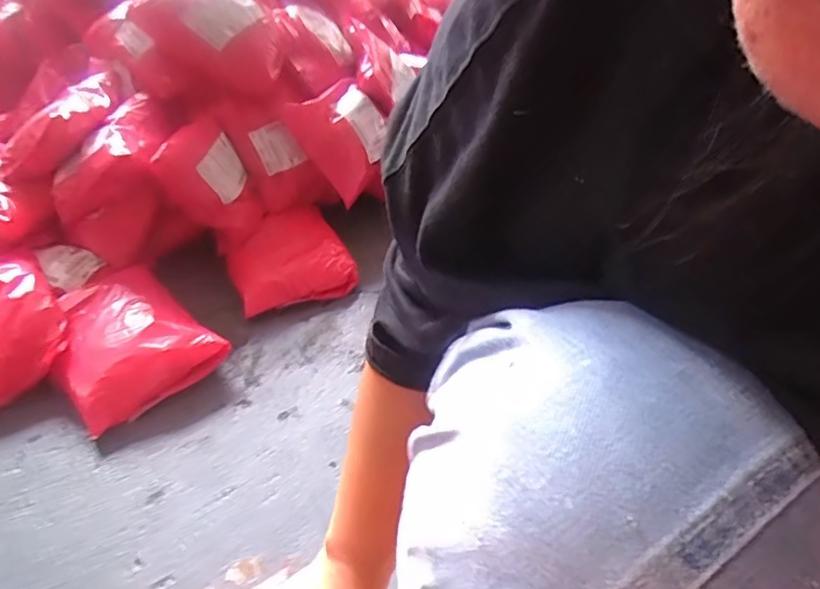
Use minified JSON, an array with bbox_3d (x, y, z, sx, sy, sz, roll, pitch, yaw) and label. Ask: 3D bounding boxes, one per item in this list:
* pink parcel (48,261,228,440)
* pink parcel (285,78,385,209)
[{"bbox_3d":[-0.370,0.054,0.743,0.172,0.063,0.227,-31,49,-34],"label":"pink parcel"},{"bbox_3d":[-0.109,-0.255,0.954,0.041,0.177,0.179,-18,17,48],"label":"pink parcel"}]

